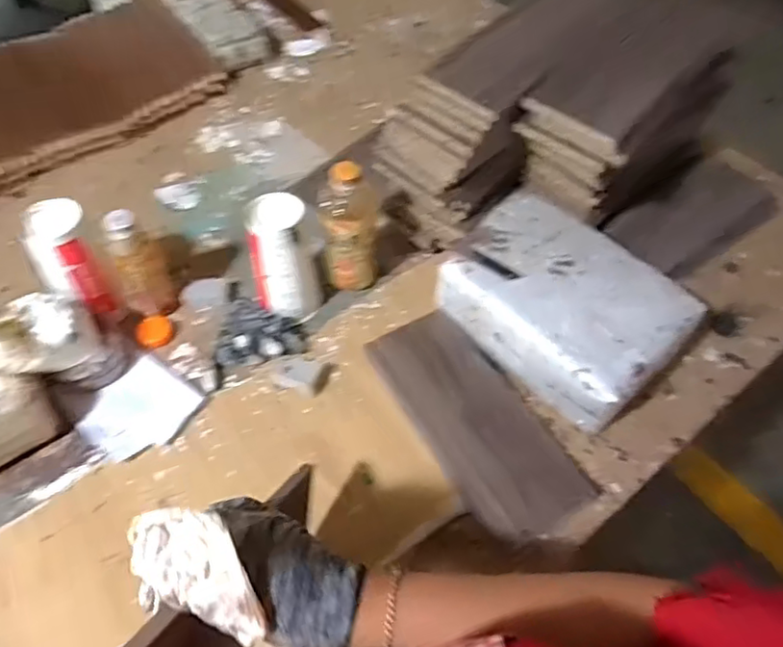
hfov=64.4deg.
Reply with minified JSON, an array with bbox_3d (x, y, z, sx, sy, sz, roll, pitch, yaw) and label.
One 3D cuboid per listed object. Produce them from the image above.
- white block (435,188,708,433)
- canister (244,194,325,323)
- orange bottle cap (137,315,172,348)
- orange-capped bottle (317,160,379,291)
[{"bbox_3d":[0.209,-0.029,0.777,0.201,0.088,0.282,-39,65,-22],"label":"white block"},{"bbox_3d":[-0.135,-0.078,0.776,0.080,0.166,0.073,-5,56,-5],"label":"canister"},{"bbox_3d":[-0.308,0.010,0.807,0.042,0.020,0.035,-17,58,-13],"label":"orange bottle cap"},{"bbox_3d":[-0.052,-0.123,0.798,0.080,0.191,0.068,-13,57,-10],"label":"orange-capped bottle"}]

